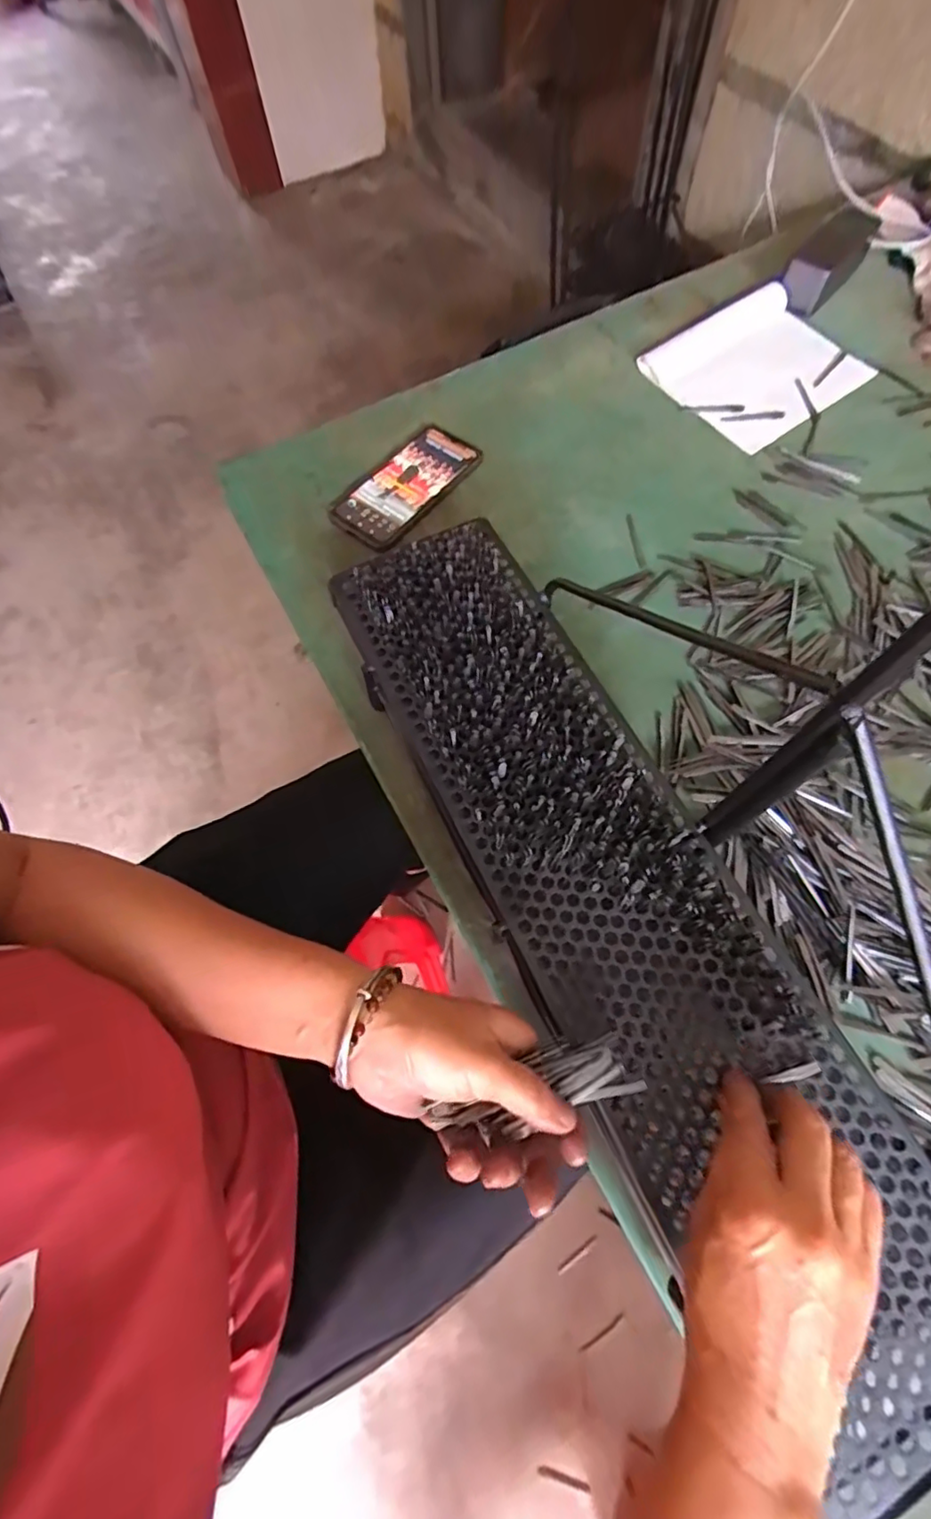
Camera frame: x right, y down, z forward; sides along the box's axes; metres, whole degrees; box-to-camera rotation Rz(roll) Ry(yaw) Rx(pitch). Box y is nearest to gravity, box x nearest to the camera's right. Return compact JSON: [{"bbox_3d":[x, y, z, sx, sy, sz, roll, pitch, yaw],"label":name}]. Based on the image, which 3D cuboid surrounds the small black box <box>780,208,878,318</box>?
[{"bbox_3d":[0.424,-0.585,0.678,0.050,0.045,0.139,35,72,15],"label":"small black box"}]

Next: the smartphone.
[{"bbox_3d":[-0.058,-0.279,0.588,0.077,0.014,0.159,37,73,16],"label":"smartphone"}]

